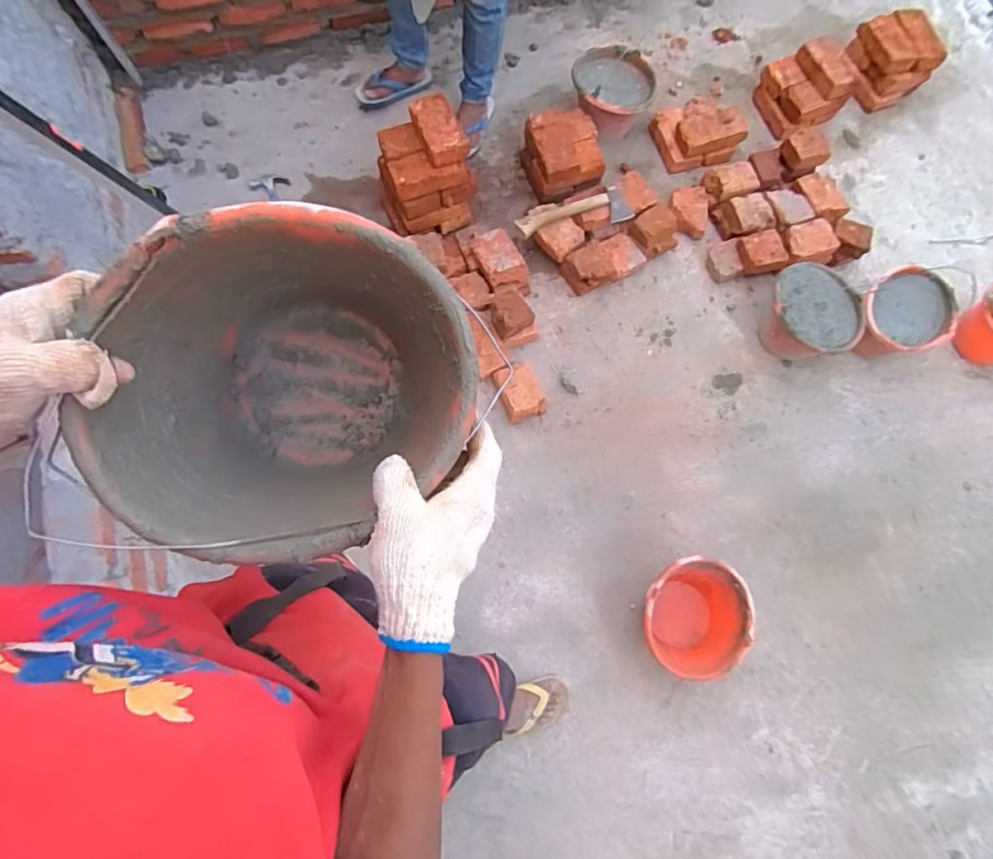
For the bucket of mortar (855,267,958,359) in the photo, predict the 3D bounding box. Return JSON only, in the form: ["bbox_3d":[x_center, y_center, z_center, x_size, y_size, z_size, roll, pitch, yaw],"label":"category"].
[{"bbox_3d":[1.012,-0.288,1.352,0.252,0.175,0.218,-8,75,-3],"label":"bucket of mortar"}]

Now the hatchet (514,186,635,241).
[{"bbox_3d":[0.211,-0.604,1.454,0.336,0.038,0.097,-14,75,-5],"label":"hatchet"}]

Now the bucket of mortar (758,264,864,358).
[{"bbox_3d":[0.803,-0.285,1.376,0.196,0.172,0.246,-38,78,-10],"label":"bucket of mortar"}]

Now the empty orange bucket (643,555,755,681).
[{"bbox_3d":[0.438,0.424,1.194,0.218,0.166,0.247,0,74,-1],"label":"empty orange bucket"}]

